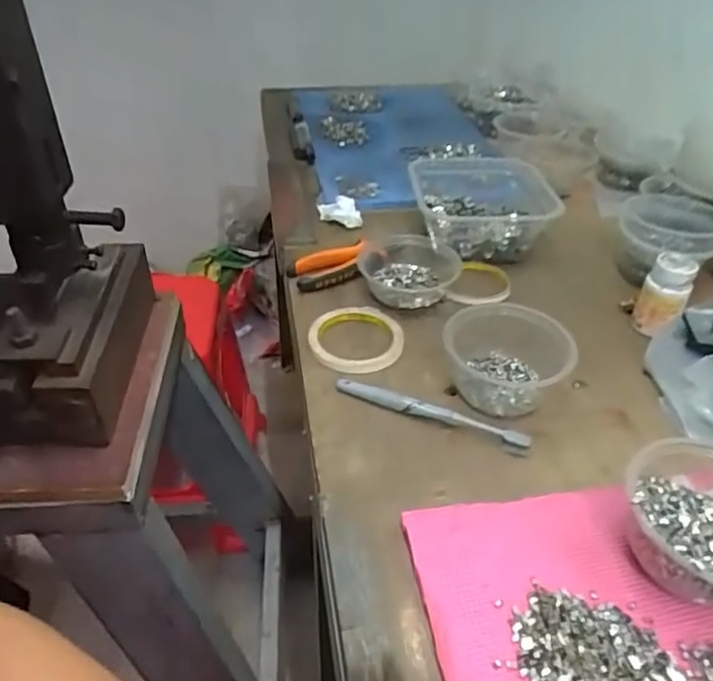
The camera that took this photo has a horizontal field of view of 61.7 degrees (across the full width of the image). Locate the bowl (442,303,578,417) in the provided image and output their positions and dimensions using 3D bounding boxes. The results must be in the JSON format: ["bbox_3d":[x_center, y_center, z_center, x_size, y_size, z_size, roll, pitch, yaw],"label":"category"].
[{"bbox_3d":[0.141,0.013,0.559,0.117,0.059,0.104,21,44,24],"label":"bowl"}]

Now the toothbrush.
[{"bbox_3d":[0.065,0.063,0.538,0.180,0.011,0.016,16,42,18],"label":"toothbrush"}]

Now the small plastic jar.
[{"bbox_3d":[0.323,-0.051,0.625,0.044,0.073,0.044,21,44,24],"label":"small plastic jar"}]

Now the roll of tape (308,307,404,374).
[{"bbox_3d":[0.000,-0.005,0.623,0.098,0.013,0.098,0,40,0],"label":"roll of tape"}]

